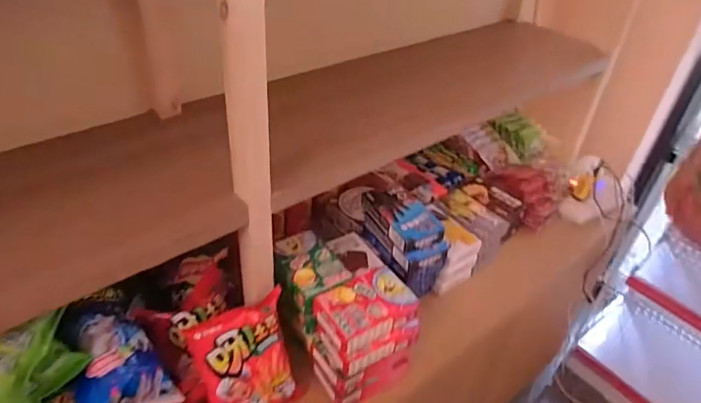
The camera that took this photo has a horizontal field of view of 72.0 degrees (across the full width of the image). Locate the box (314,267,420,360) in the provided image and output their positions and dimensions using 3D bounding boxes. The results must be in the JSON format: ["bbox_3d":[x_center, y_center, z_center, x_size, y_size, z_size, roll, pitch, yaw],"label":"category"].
[{"bbox_3d":[0.024,0.167,0.739,0.135,0.053,0.100,-21,43,-32],"label":"box"}]

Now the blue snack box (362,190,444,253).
[{"bbox_3d":[0.092,0.033,0.880,0.093,0.041,0.148,-15,40,-26],"label":"blue snack box"}]

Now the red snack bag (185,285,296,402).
[{"bbox_3d":[-0.153,0.241,0.717,0.147,0.191,0.055,-16,15,-28],"label":"red snack bag"}]

